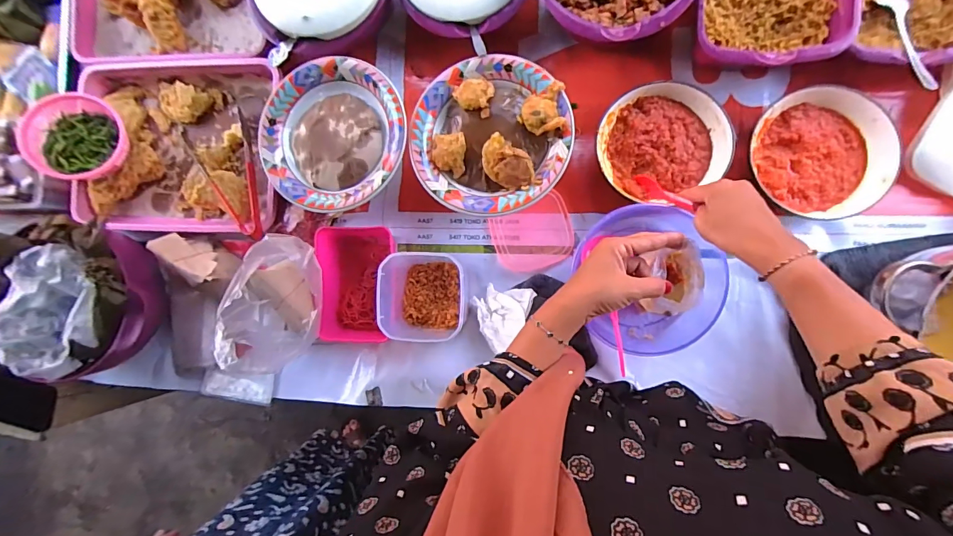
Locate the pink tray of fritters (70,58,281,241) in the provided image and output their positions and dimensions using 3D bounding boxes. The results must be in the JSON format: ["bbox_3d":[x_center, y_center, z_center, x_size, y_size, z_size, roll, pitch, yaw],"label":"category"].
[{"bbox_3d":[-0.471,-0.196,0.678,0.344,0.062,0.283,7,90,9],"label":"pink tray of fritters"}]

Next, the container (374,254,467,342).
[{"bbox_3d":[-0.067,0.036,0.583,0.115,0.095,0.122,3,89,9],"label":"container"}]

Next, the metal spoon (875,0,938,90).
[{"bbox_3d":[0.539,-0.283,0.519,0.028,0.016,0.150,-3,72,9],"label":"metal spoon"}]

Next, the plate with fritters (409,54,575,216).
[{"bbox_3d":[0.017,-0.183,0.562,0.210,0.033,0.217,0,89,9],"label":"plate with fritters"}]

